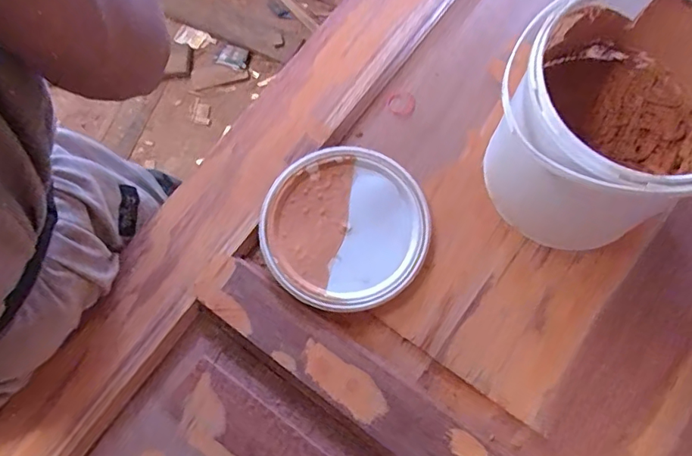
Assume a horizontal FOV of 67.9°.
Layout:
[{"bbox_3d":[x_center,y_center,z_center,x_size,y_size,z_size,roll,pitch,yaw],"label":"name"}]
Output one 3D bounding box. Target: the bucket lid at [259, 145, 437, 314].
[{"bbox_3d":[-0.003,0.000,0.553,0.175,0.023,0.170,-1,72,2],"label":"bucket lid"}]

